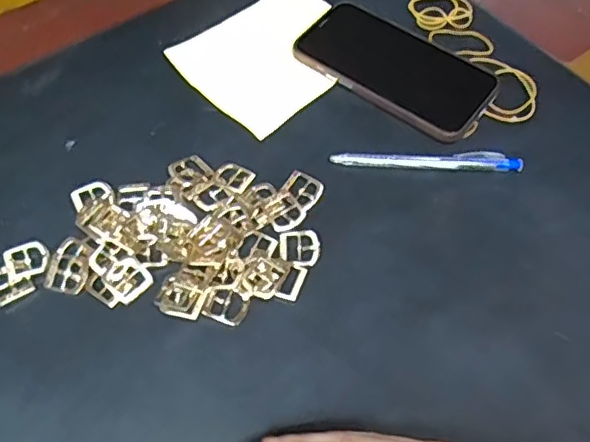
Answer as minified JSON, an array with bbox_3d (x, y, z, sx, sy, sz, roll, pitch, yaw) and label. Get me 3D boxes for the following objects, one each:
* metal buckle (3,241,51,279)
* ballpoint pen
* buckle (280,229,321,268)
[{"bbox_3d":[-0.180,0.025,0.405,0.027,0.004,0.025,-25,62,-16],"label":"metal buckle"},{"bbox_3d":[0.098,-0.046,0.450,0.140,0.008,0.014,2,58,-1],"label":"ballpoint pen"},{"bbox_3d":[0.004,0.018,0.413,0.028,0.004,0.028,-6,59,-6],"label":"buckle"}]

